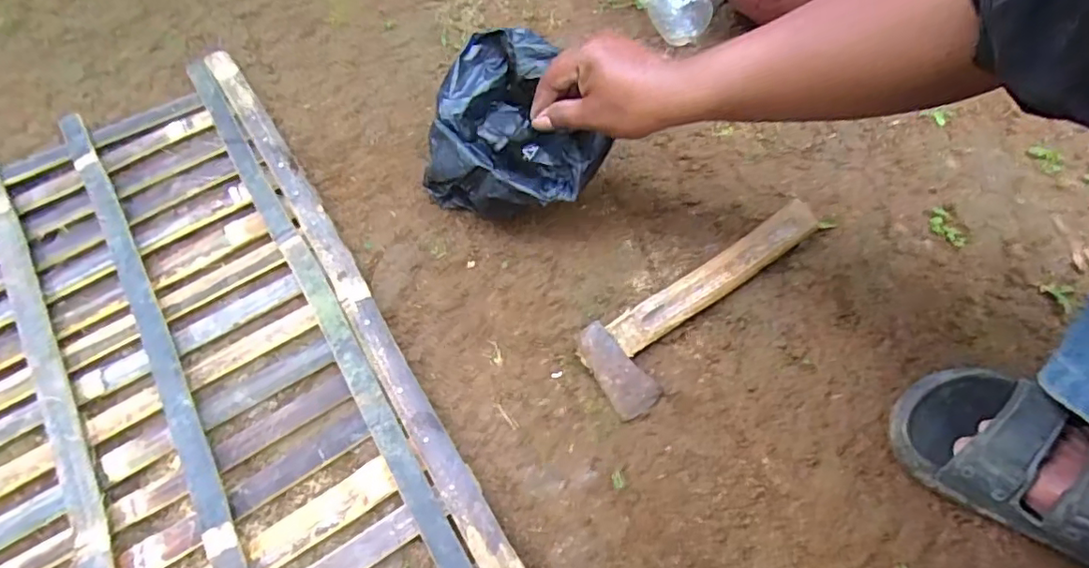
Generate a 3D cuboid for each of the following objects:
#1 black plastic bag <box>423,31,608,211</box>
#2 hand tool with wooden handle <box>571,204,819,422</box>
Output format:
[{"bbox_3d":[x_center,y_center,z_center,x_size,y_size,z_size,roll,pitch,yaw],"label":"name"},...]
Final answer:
[{"bbox_3d":[-0.027,-0.156,0.600,0.176,0.112,0.165,13,64,10],"label":"black plastic bag"},{"bbox_3d":[0.158,0.013,0.551,0.268,0.032,0.081,-34,66,-13],"label":"hand tool with wooden handle"}]

